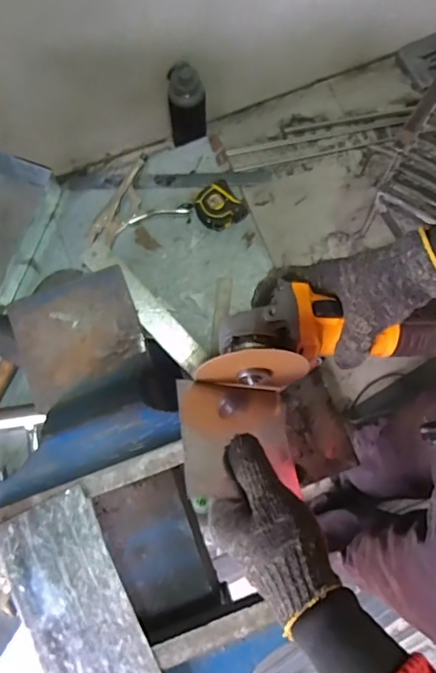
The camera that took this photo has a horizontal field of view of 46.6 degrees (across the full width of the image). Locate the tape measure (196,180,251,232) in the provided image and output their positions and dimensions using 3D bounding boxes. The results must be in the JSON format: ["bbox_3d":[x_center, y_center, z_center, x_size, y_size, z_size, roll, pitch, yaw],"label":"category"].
[{"bbox_3d":[0.005,-0.223,0.853,0.082,0.036,0.075,-1,77,3],"label":"tape measure"}]

